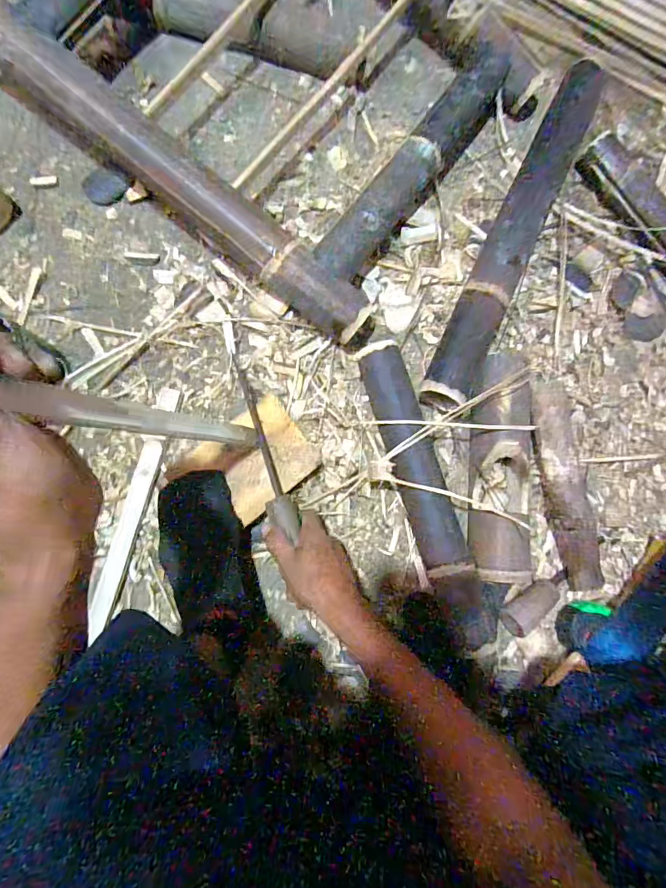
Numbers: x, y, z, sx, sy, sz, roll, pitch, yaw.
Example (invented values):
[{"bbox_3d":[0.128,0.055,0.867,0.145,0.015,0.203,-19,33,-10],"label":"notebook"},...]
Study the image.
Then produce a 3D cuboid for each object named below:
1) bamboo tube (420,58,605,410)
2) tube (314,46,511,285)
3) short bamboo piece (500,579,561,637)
[{"bbox_3d":[0.271,-0.305,0.641,0.083,0.079,0.567,27,82,-5],"label":"bamboo tube"},{"bbox_3d":[0.117,-0.388,0.639,0.069,0.079,0.422,37,81,-4],"label":"tube"},{"bbox_3d":[0.268,0.218,0.612,0.101,0.050,0.048,-35,90,-10],"label":"short bamboo piece"}]

